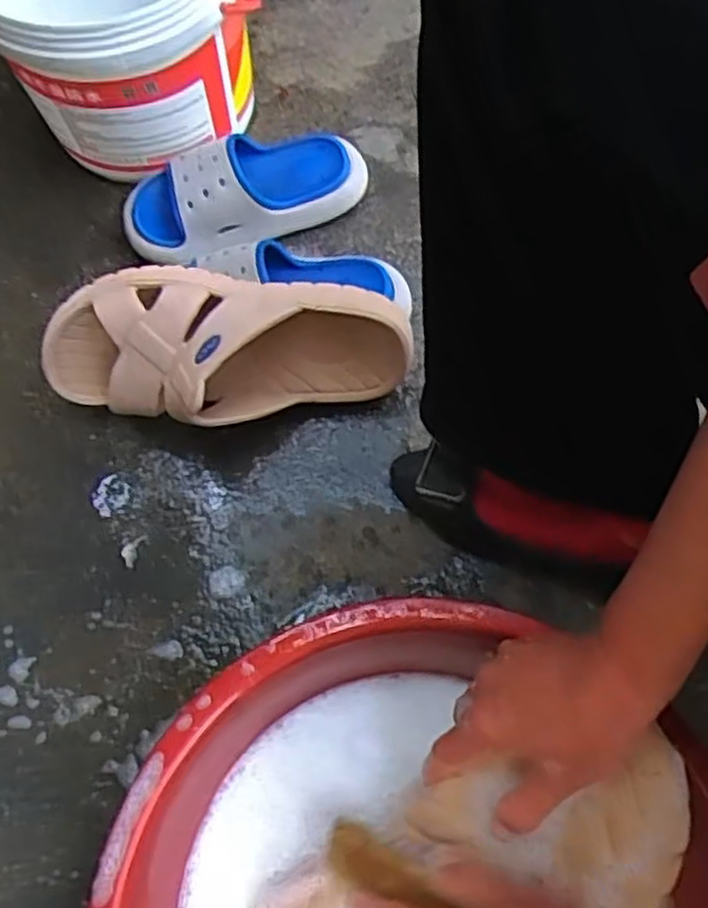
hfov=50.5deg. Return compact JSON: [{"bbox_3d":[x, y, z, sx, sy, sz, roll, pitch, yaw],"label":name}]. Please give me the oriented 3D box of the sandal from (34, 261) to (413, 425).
[{"bbox_3d":[-0.098,-0.073,0.591,0.276,0.105,0.102,0,67,1],"label":"sandal"}]

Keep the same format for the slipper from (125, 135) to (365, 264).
[{"bbox_3d":[-0.099,-0.245,0.679,0.219,0.070,0.096,-26,69,-9],"label":"slipper"}]

